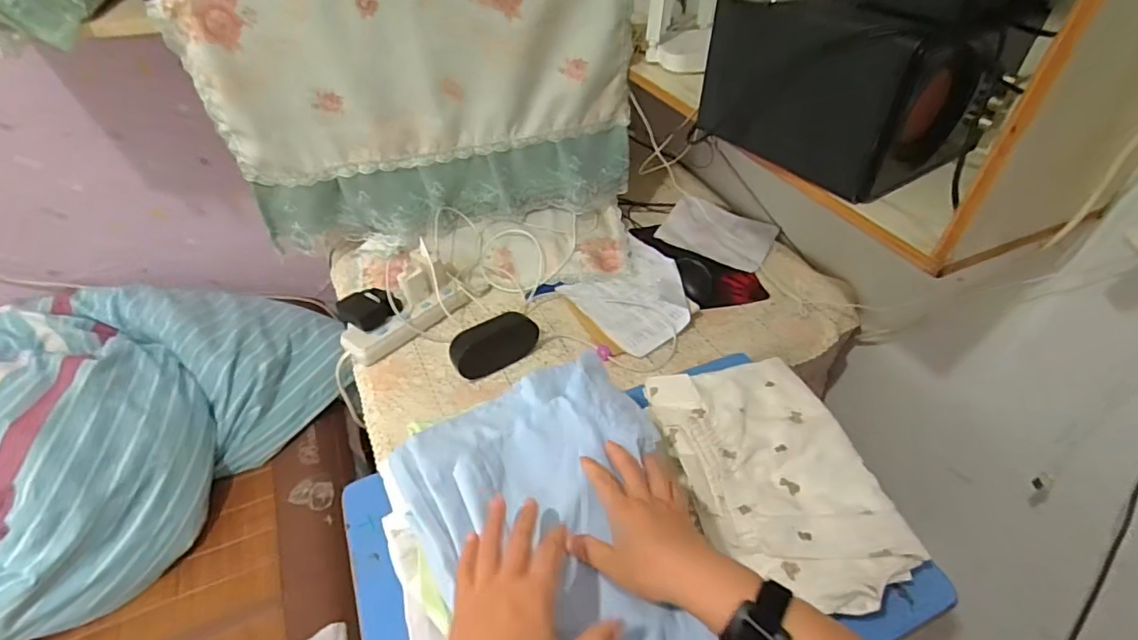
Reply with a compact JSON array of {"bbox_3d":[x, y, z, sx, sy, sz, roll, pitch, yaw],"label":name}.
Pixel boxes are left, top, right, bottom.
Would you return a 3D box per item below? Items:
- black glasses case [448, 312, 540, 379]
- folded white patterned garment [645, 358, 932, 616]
[{"bbox_3d":[-0.111,0.039,0.840,0.140,0.069,0.049,-23,48,-24],"label":"black glasses case"},{"bbox_3d":[0.235,0.163,0.622,0.201,0.044,0.297,-12,45,-14],"label":"folded white patterned garment"}]

